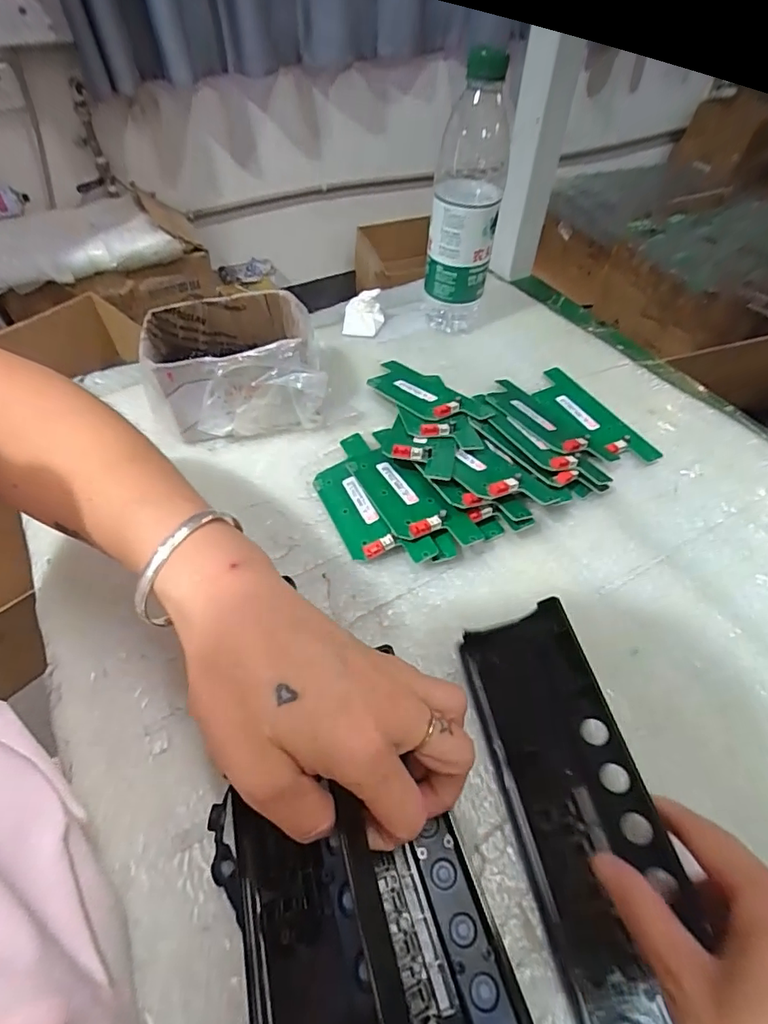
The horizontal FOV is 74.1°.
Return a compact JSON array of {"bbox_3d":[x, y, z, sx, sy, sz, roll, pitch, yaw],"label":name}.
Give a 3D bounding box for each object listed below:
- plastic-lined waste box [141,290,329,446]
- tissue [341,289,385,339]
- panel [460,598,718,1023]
[{"bbox_3d":[-0.123,-0.123,0.438,0.137,0.079,0.104,-10,52,-9],"label":"plastic-lined waste box"},{"bbox_3d":[-0.022,-0.210,0.533,0.043,0.039,0.029,-2,51,-3],"label":"tissue"},{"bbox_3d":[0.101,0.165,0.235,0.066,0.013,0.241,-25,56,14],"label":"panel"}]

